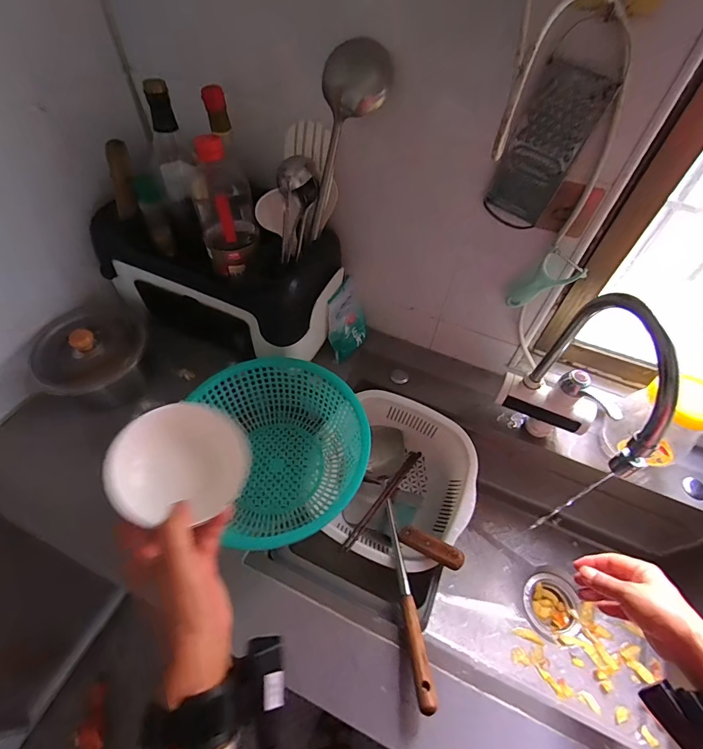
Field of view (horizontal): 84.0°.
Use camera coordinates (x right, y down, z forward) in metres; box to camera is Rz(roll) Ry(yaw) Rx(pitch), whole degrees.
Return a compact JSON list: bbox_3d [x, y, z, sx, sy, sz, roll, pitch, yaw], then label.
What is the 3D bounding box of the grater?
[{"bbox_3d":[0.226,-0.265,0.468,0.084,0.172,0.015,27,56,15],"label":"grater"}]

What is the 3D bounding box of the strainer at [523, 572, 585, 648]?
[{"bbox_3d":[0.363,0.420,0.714,0.107,0.034,0.099,2,53,-3],"label":"strainer"}]

